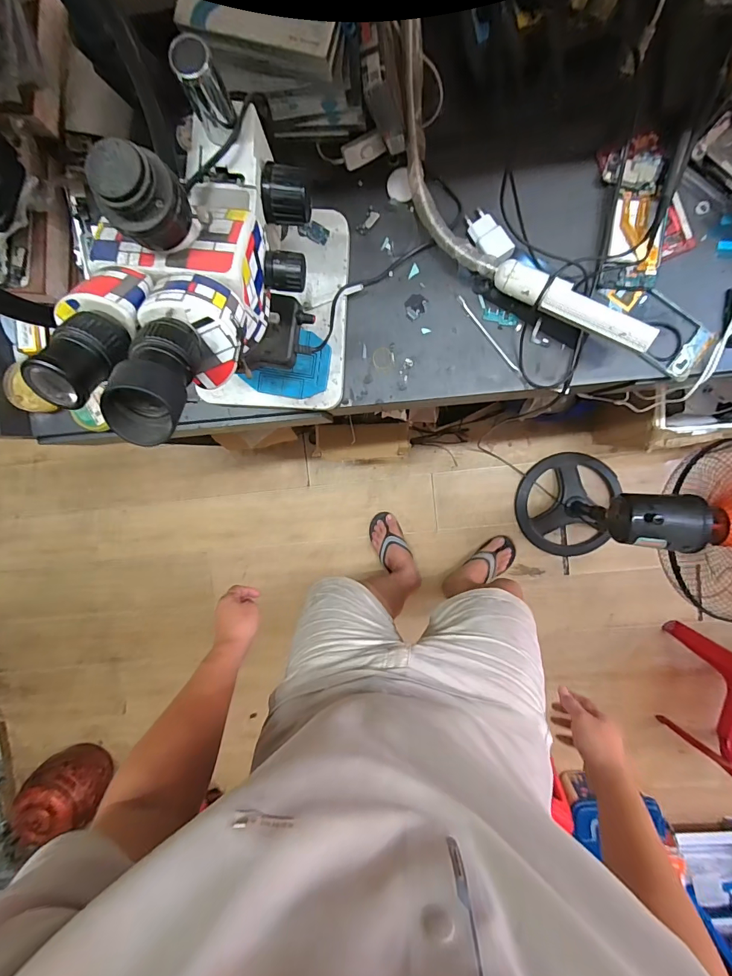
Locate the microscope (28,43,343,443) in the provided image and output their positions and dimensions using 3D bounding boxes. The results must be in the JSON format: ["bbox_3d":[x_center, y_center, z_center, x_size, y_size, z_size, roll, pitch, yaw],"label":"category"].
[{"bbox_3d":[-0.125,-0.195,0.395,0.166,0.335,0.302,5,95,3],"label":"microscope"}]

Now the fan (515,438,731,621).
[{"bbox_3d":[0.627,0.073,0.990,0.321,0.677,0.328,-6,93,5],"label":"fan"}]

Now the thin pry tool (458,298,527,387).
[{"bbox_3d":[0.173,-0.198,0.561,0.007,0.005,0.152,-38,90,6],"label":"thin pry tool"}]

